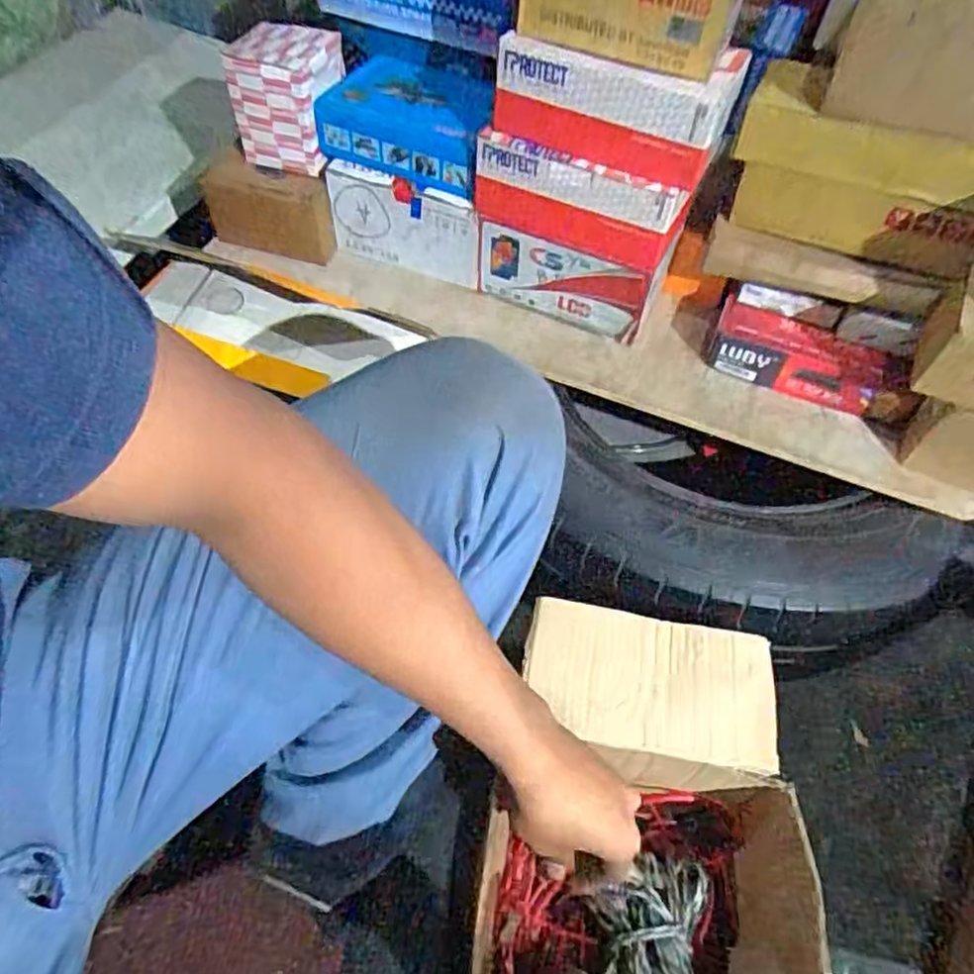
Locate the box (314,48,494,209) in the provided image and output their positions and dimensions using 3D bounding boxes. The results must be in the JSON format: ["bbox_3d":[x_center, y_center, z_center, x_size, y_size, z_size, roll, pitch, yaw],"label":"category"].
[{"bbox_3d":[-0.065,-0.367,0.683,0.174,0.066,0.123,24,61,14],"label":"box"}]

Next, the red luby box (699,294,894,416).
[{"bbox_3d":[0.297,-0.125,0.667,0.158,0.048,0.058,23,61,13],"label":"red luby box"}]

